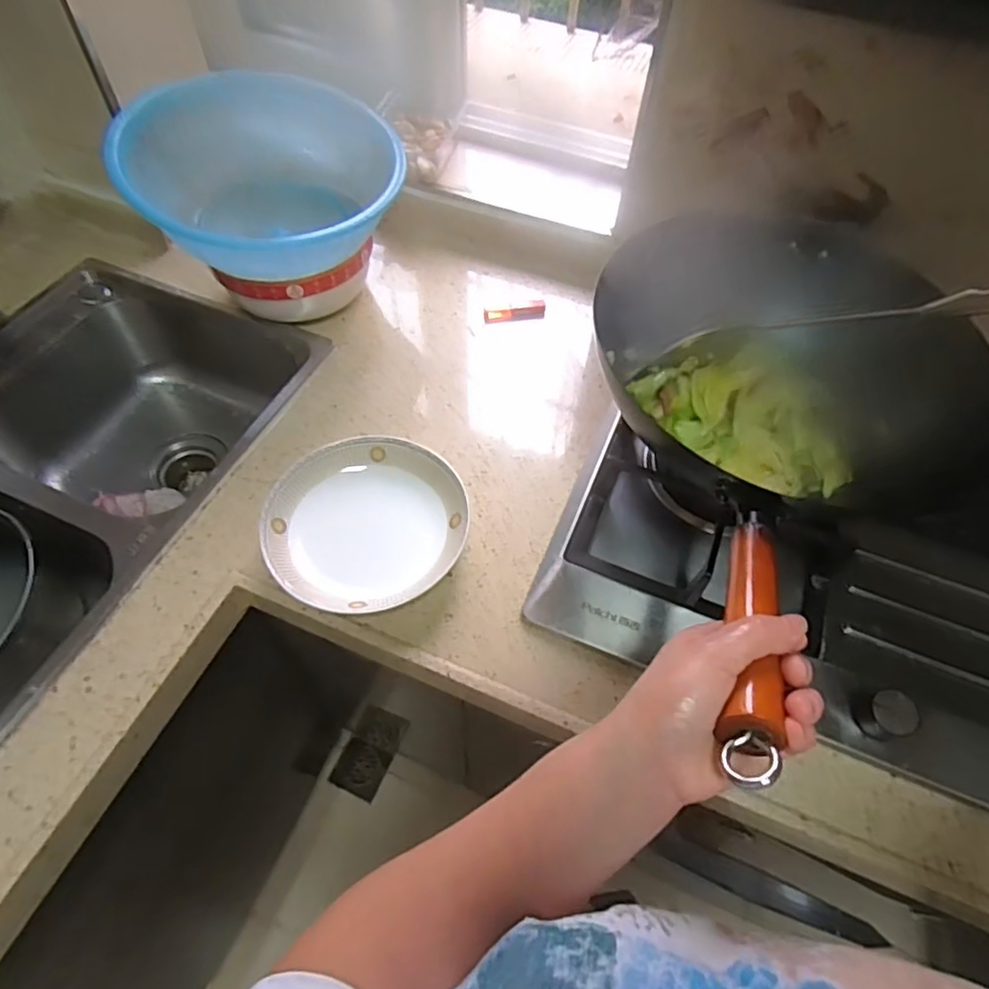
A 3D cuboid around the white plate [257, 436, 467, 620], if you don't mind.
[{"bbox_3d":[-0.120,0.026,0.582,0.180,0.034,0.174,2,54,-2],"label":"white plate"}]

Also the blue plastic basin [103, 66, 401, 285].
[{"bbox_3d":[-0.268,-0.368,0.718,0.279,0.122,0.279,1,56,-2],"label":"blue plastic basin"}]

